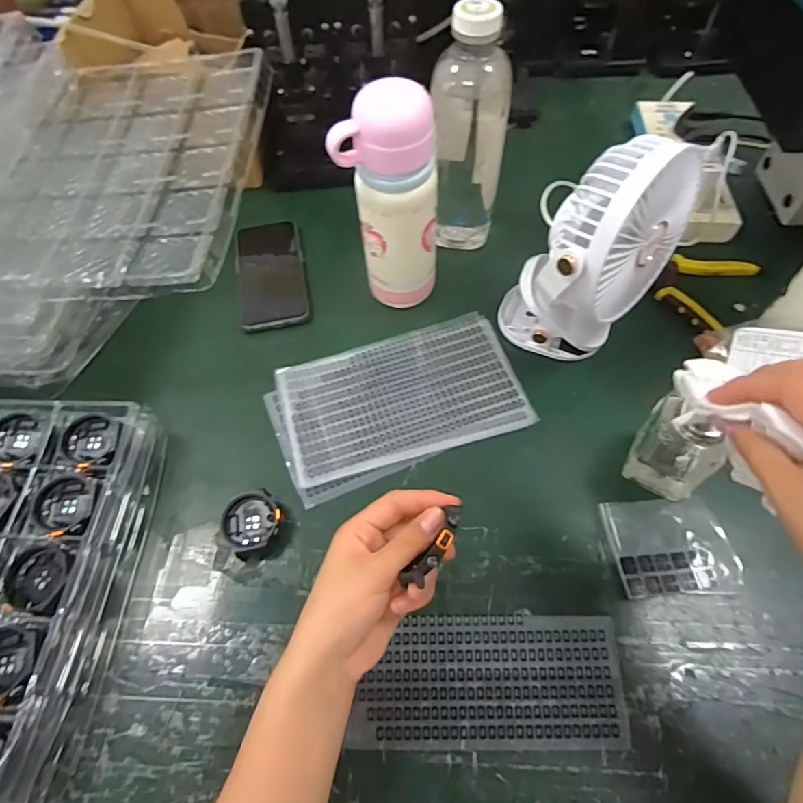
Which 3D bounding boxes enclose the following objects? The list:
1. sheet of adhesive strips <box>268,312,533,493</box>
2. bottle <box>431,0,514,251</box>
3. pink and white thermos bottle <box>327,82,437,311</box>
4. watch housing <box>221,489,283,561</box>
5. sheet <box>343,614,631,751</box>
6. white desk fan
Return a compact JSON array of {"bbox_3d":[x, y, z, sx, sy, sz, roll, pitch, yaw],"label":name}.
[{"bbox_3d":[-0.001,-0.010,0.500,0.225,0.005,0.141,-15,60,-7],"label":"sheet of adhesive strips"},{"bbox_3d":[0.068,-0.258,0.523,0.073,0.237,0.060,8,60,7],"label":"bottle"},{"bbox_3d":[-0.008,-0.175,0.477,0.075,0.210,0.061,14,61,10],"label":"pink and white thermos bottle"},{"bbox_3d":[-0.127,0.103,0.432,0.046,0.019,0.051,30,65,18],"label":"watch housing"},{"bbox_3d":[0.063,0.201,0.367,0.187,0.004,0.084,-1,69,1],"label":"sheet"},{"bbox_3d":[0.167,-0.137,0.457,0.144,0.193,0.109,-37,65,-18],"label":"white desk fan"}]

